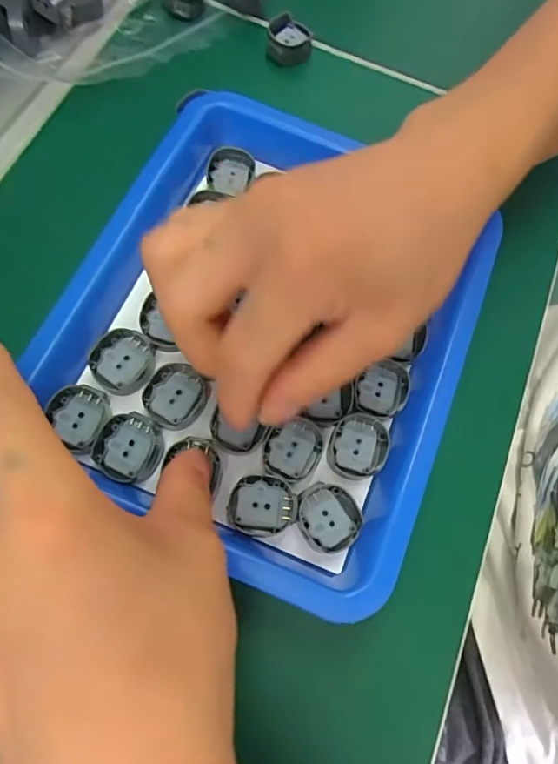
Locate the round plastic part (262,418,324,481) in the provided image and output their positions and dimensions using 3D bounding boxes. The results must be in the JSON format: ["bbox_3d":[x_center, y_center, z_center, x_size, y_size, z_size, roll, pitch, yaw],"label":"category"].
[{"bbox_3d":[0.007,0.029,0.216,0.023,0.004,0.028,22,74,5],"label":"round plastic part"}]

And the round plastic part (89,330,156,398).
[{"bbox_3d":[-0.071,-0.010,0.219,0.027,0.006,0.029,0,73,-1],"label":"round plastic part"}]

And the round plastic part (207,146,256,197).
[{"bbox_3d":[-0.026,-0.112,0.258,0.024,0.007,0.025,0,73,-1],"label":"round plastic part"}]

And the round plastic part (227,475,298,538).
[{"bbox_3d":[-0.007,0.053,0.207,0.028,0.004,0.025,13,73,2],"label":"round plastic part"}]

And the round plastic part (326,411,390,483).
[{"bbox_3d":[0.036,0.029,0.219,0.026,0.004,0.030,26,74,6],"label":"round plastic part"}]

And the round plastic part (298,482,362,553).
[{"bbox_3d":[0.021,0.057,0.207,0.026,0.006,0.027,0,73,-1],"label":"round plastic part"}]

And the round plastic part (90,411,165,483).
[{"bbox_3d":[-0.065,0.027,0.207,0.027,0.007,0.028,0,73,-1],"label":"round plastic part"}]

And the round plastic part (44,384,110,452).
[{"bbox_3d":[-0.088,0.015,0.211,0.024,0.005,0.027,22,74,5],"label":"round plastic part"}]

